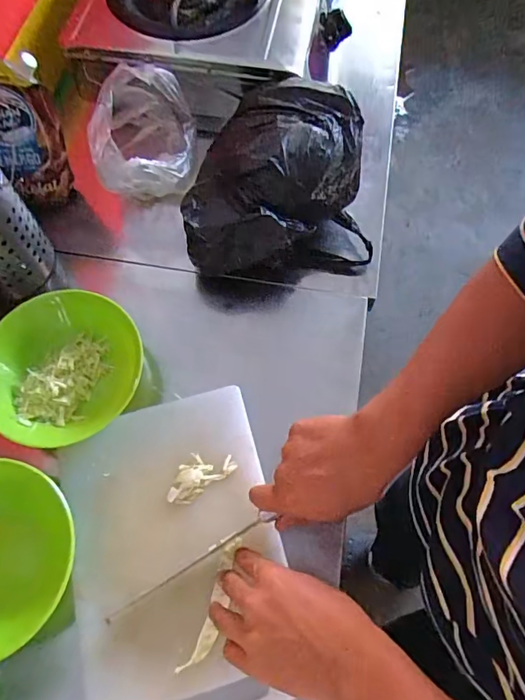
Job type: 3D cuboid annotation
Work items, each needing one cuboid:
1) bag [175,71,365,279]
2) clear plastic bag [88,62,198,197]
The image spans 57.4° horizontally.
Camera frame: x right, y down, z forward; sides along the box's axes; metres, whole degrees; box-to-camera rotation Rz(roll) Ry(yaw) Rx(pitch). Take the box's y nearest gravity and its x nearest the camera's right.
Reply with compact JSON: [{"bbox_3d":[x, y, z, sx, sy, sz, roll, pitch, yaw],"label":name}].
[{"bbox_3d":[0.011,-0.199,0.585,0.214,0.122,0.223,-10,67,-4],"label":"bag"},{"bbox_3d":[-0.147,-0.260,0.599,0.119,0.094,0.138,-6,67,-3],"label":"clear plastic bag"}]

